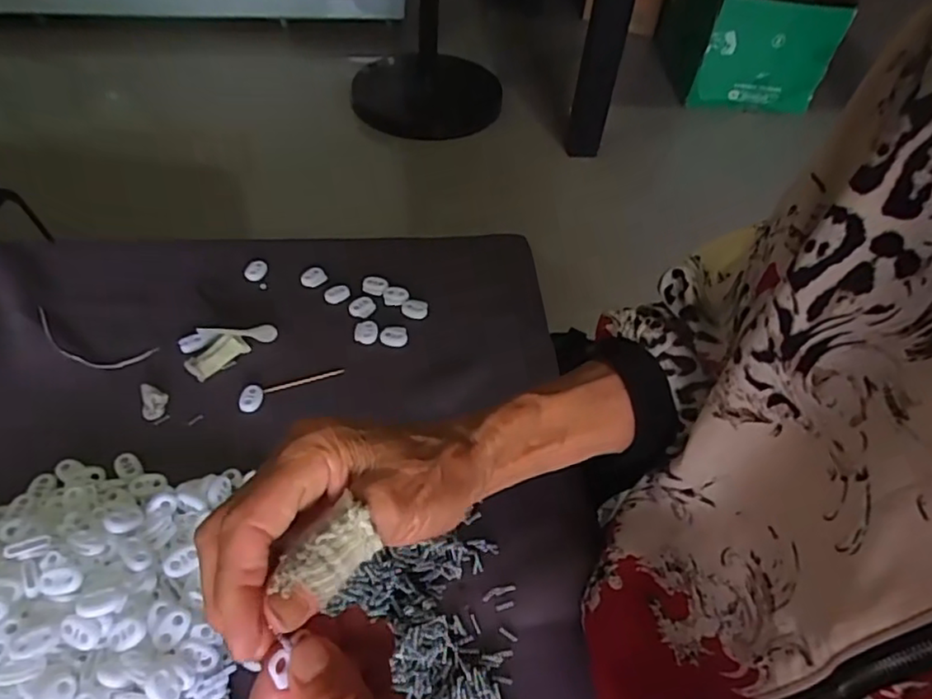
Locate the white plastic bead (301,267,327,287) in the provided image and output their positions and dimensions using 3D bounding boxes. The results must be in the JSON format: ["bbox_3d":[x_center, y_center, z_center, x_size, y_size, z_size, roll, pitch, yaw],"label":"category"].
[{"bbox_3d":[-0.137,-0.066,0.565,0.020,0.006,0.018,-31,58,-28],"label":"white plastic bead"}]

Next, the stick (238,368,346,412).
[{"bbox_3d":[-0.133,0.029,0.485,0.081,0.004,0.021,-13,51,-17],"label":"stick"}]

